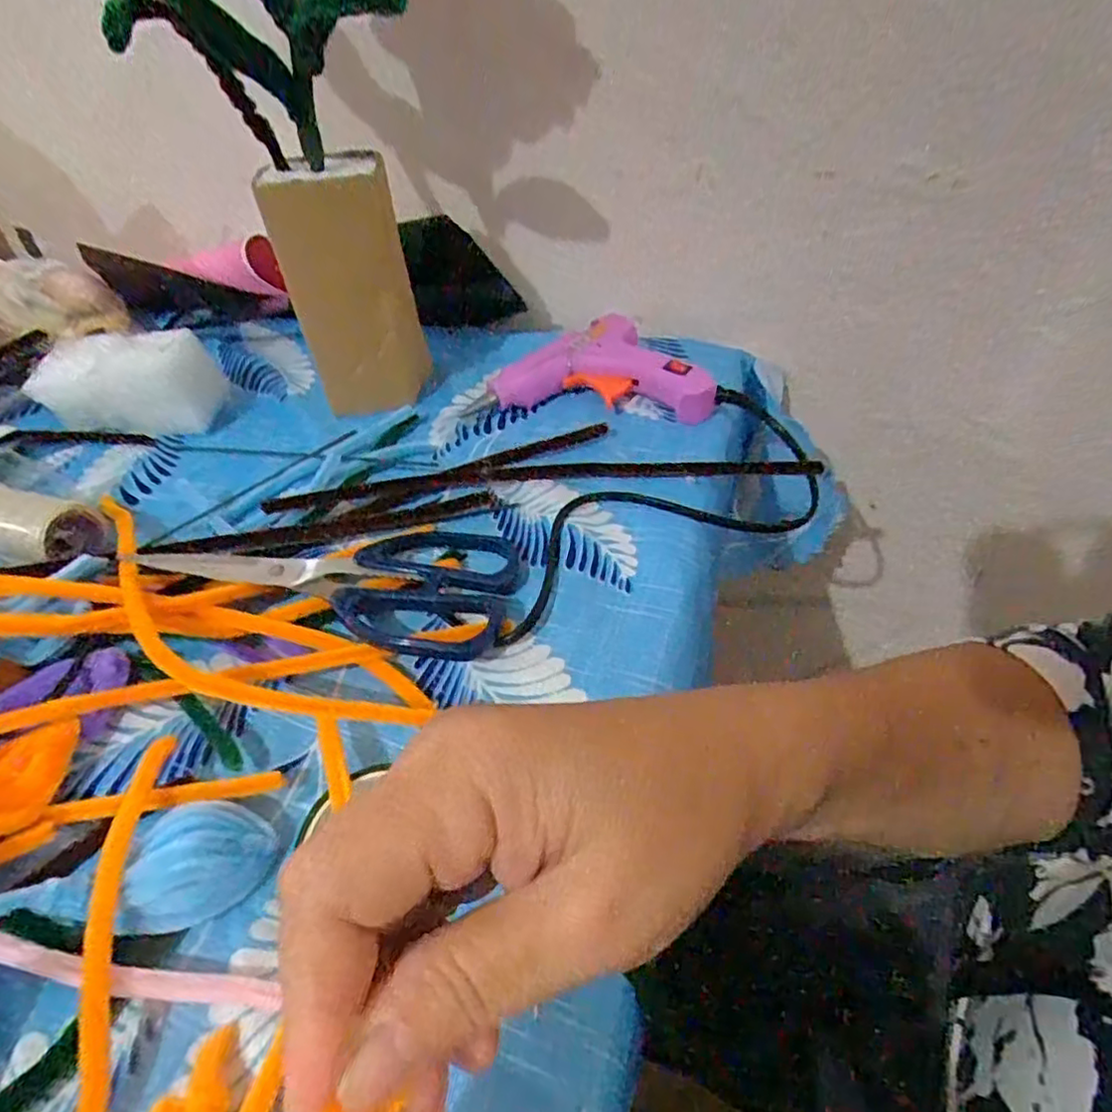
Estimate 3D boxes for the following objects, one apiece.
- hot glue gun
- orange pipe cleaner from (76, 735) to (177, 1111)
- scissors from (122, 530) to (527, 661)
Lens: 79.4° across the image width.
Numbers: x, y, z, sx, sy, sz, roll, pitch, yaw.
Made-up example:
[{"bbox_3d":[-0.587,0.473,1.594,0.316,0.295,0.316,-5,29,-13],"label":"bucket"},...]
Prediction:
[{"bbox_3d":[0.022,-0.111,0.397,0.136,0.027,0.068,2,46,9],"label":"hot glue gun"},{"bbox_3d":[-0.136,0.121,0.204,0.013,0.012,0.146,-14,46,-5],"label":"orange pipe cleaner"},{"bbox_3d":[-0.104,0.004,0.311,0.175,0.009,0.074,5,47,13],"label":"scissors"}]

